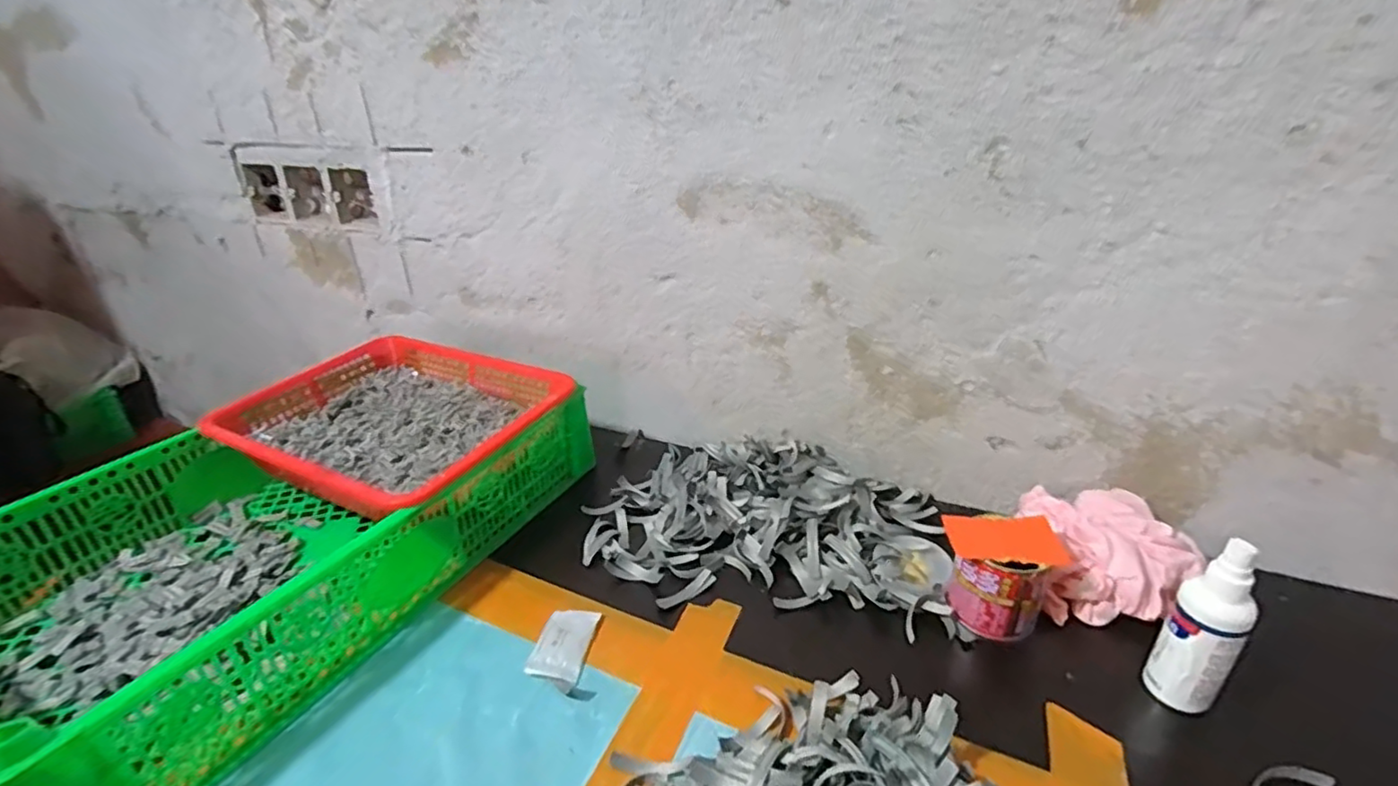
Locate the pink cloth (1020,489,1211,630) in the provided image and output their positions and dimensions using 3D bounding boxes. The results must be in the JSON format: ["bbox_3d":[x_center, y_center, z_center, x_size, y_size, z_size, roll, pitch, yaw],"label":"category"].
[{"bbox_3d":[0.336,0.129,0.513,0.115,0.054,0.118,3,27,8],"label":"pink cloth"}]

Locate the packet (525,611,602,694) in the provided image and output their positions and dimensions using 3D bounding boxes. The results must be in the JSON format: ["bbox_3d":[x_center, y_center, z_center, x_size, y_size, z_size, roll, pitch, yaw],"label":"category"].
[{"bbox_3d":[-0.103,0.193,0.470,0.039,0.008,0.072,3,27,9],"label":"packet"}]

